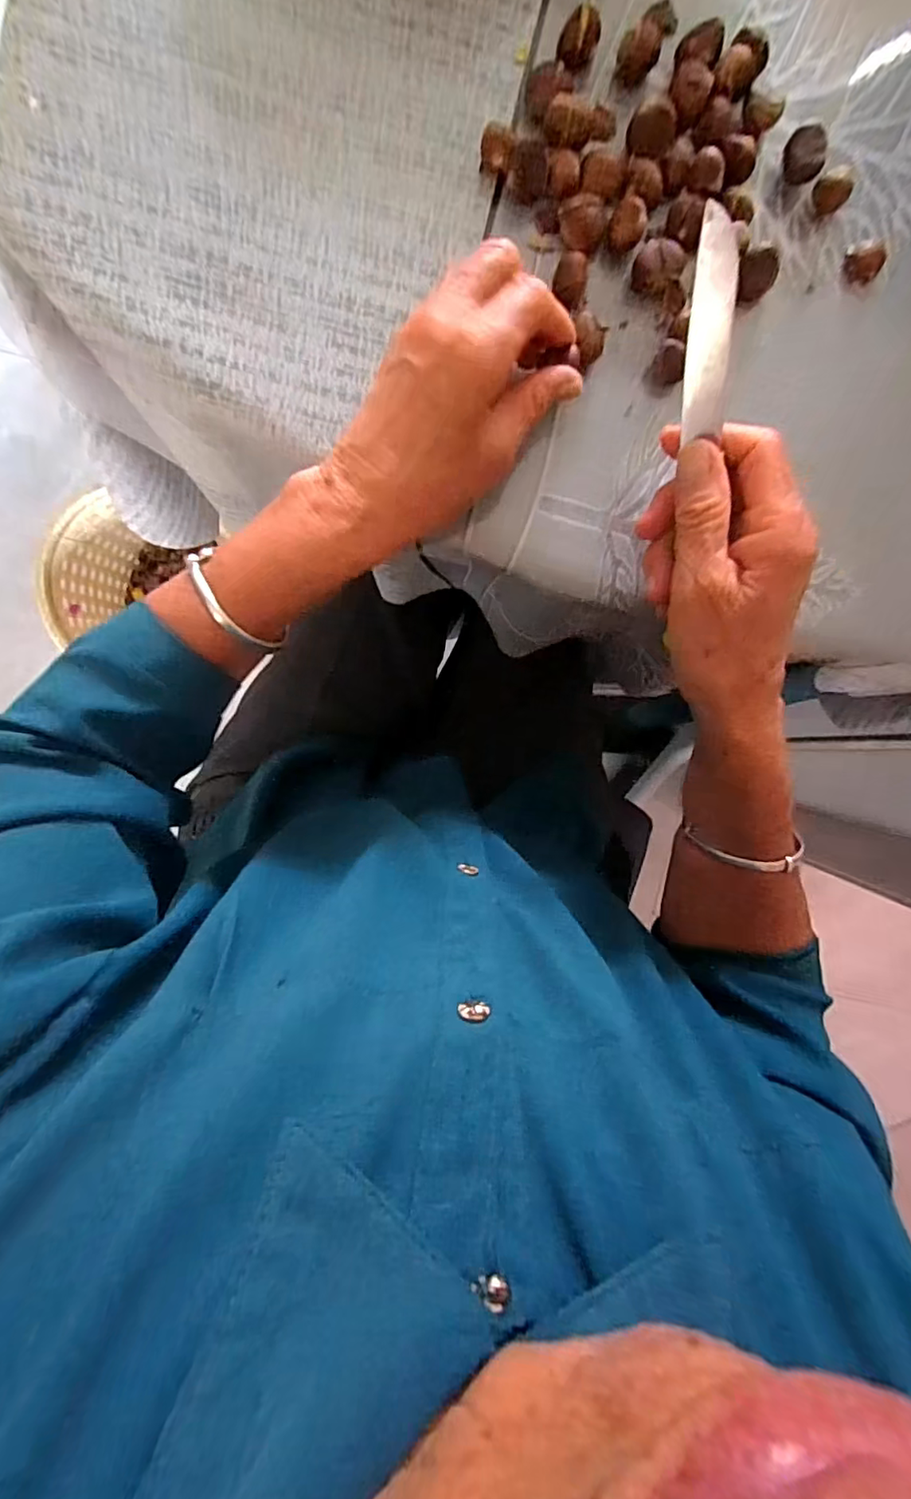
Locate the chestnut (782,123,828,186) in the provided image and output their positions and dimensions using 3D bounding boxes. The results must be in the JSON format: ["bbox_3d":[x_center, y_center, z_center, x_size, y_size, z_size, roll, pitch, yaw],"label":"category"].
[{"bbox_3d":[0.179,-0.305,0.294,0.021,0.019,0.015,33,94,-5],"label":"chestnut"}]

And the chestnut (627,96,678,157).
[{"bbox_3d":[0.098,-0.308,0.283,0.022,0.019,0.013,20,95,-4],"label":"chestnut"}]

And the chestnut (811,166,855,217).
[{"bbox_3d":[0.195,-0.290,0.296,0.015,0.018,0.015,0,96,-2],"label":"chestnut"}]

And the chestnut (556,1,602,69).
[{"bbox_3d":[0.061,-0.352,0.281,0.019,0.018,0.012,10,95,-3],"label":"chestnut"}]

